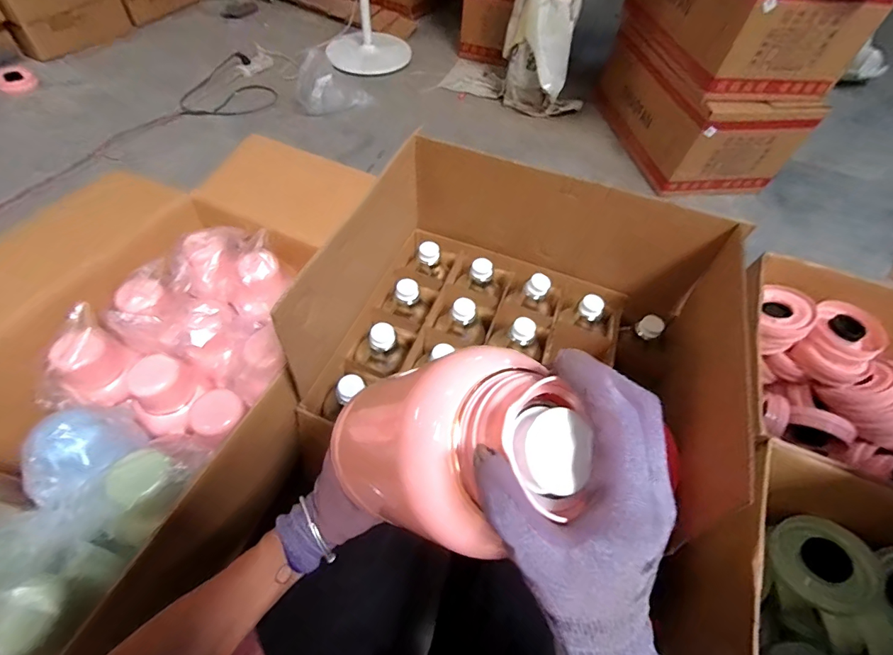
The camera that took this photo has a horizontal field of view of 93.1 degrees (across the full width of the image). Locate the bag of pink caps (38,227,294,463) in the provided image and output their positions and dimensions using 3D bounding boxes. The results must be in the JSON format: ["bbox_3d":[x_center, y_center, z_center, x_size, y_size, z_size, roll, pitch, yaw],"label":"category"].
[{"bbox_3d":[-0.438,0.004,0.761,0.314,0.119,0.398,19,55,8],"label":"bag of pink caps"}]

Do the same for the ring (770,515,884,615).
[{"bbox_3d":[0.595,0.372,0.659,0.031,0.116,0.117,-1,64,-57],"label":"ring"}]

